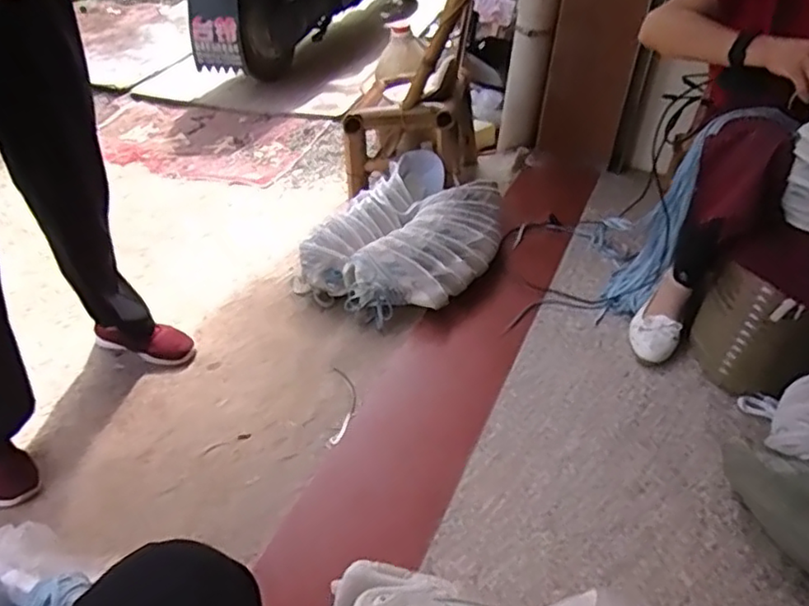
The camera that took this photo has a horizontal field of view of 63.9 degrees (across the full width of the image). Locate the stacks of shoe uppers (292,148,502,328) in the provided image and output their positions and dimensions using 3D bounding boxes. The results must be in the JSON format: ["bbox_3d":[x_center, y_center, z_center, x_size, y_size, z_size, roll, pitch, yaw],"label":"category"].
[{"bbox_3d":[0.014,-0.152,1.493,0.382,0.154,0.442,25,47,27],"label":"stacks of shoe uppers"}]

